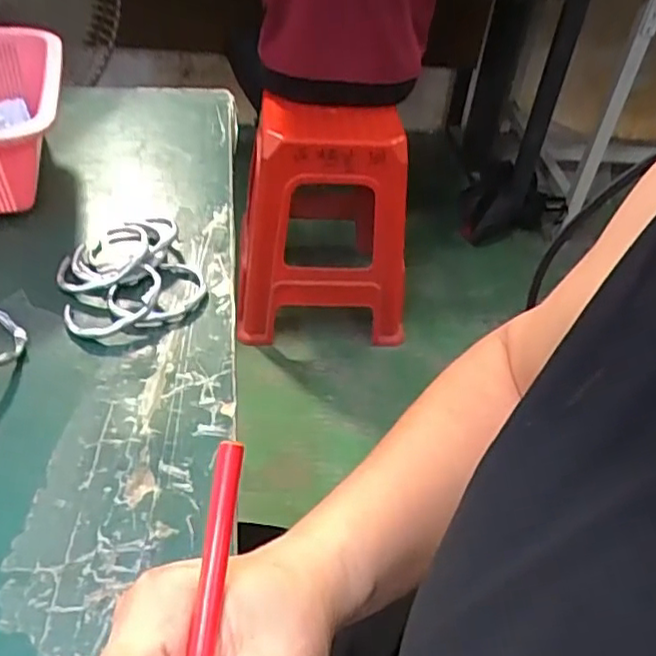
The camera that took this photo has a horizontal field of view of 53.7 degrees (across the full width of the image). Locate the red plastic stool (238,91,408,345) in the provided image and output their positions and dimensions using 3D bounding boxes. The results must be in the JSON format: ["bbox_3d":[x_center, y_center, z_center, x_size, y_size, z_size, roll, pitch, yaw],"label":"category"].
[{"bbox_3d":[-0.009,-0.265,1.496,0.369,0.521,0.345,1,40,-4],"label":"red plastic stool"}]

